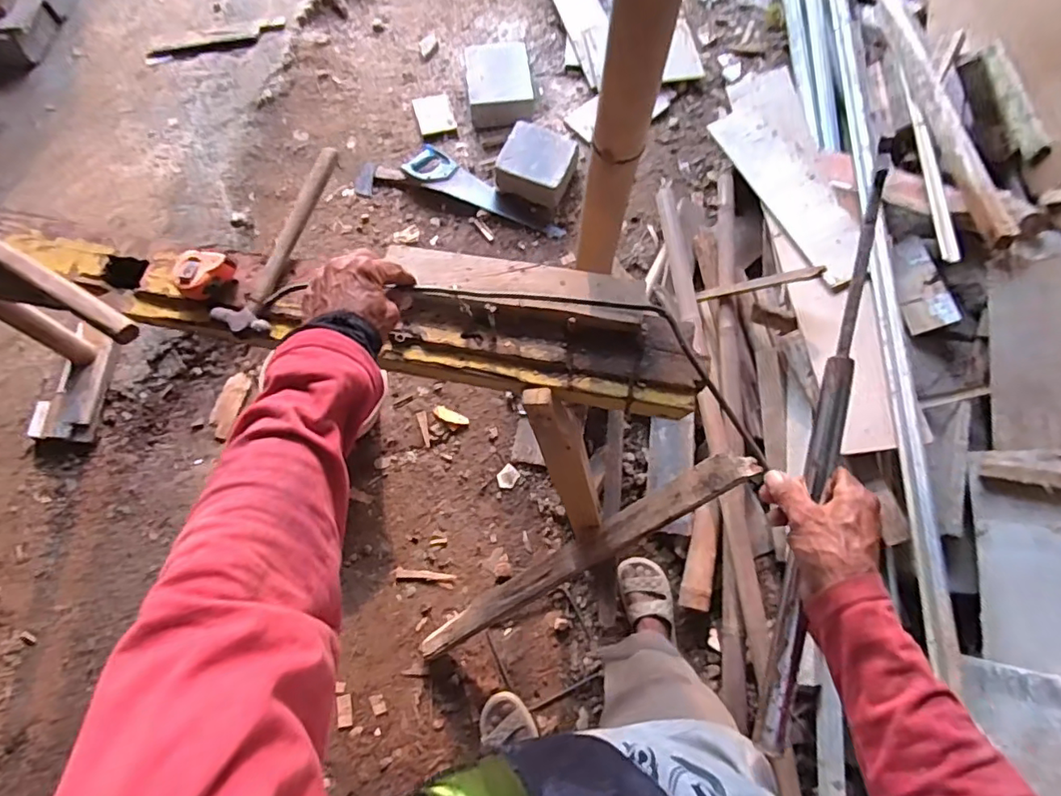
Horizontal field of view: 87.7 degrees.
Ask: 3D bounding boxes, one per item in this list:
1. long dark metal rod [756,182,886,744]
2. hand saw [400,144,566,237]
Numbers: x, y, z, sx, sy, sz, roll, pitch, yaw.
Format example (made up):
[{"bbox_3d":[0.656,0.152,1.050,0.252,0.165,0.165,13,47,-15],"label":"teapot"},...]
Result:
[{"bbox_3d":[0.266,0.043,0.499,0.025,0.023,0.523,14,83,7],"label":"long dark metal rod"},{"bbox_3d":[-0.155,-0.619,1.693,0.534,0.043,0.145,33,74,13],"label":"hand saw"}]

